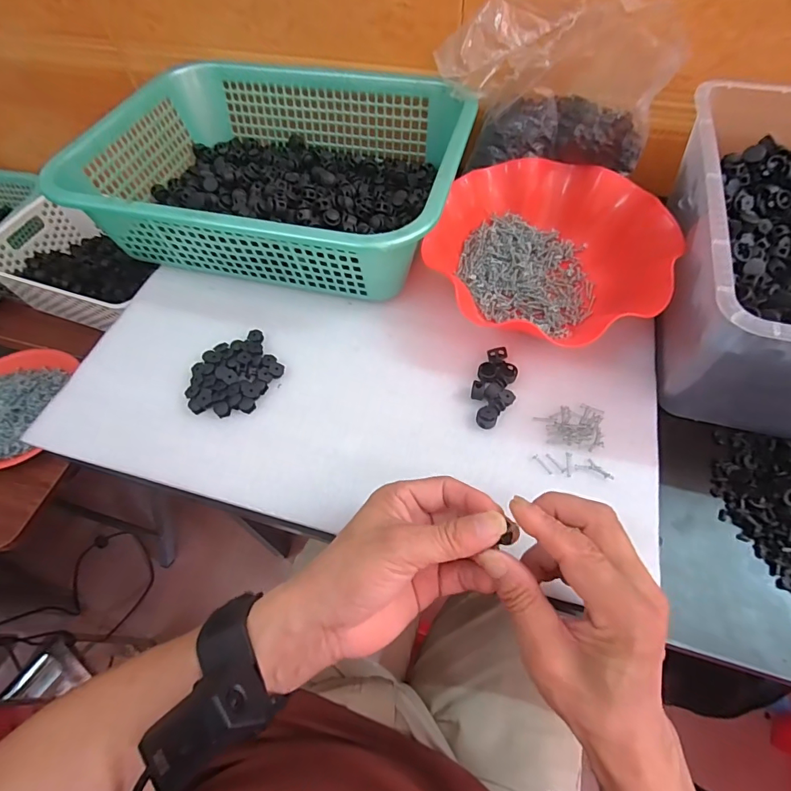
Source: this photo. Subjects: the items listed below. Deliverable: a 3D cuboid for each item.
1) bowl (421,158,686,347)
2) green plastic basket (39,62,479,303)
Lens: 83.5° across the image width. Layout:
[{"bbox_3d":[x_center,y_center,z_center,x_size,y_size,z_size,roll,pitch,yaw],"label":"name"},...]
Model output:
[{"bbox_3d":[0.146,-0.143,0.433,0.214,0.062,0.199,19,62,12],"label":"bowl"},{"bbox_3d":[-0.123,-0.249,0.490,0.388,0.103,0.291,14,61,10],"label":"green plastic basket"}]

